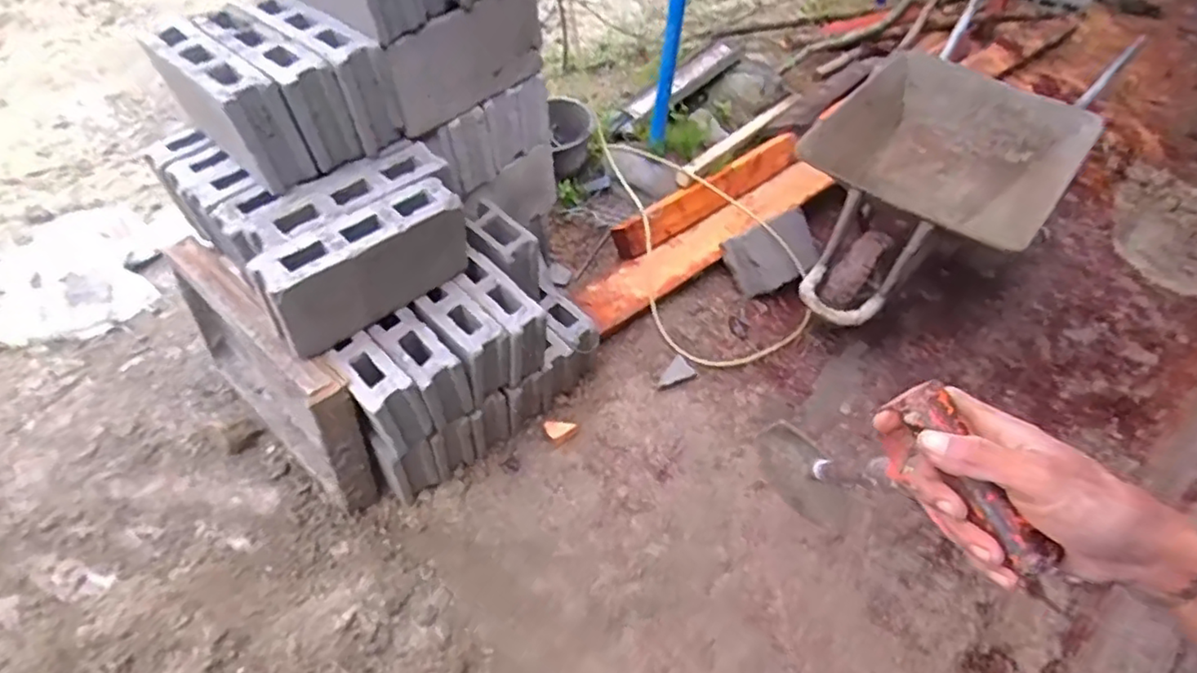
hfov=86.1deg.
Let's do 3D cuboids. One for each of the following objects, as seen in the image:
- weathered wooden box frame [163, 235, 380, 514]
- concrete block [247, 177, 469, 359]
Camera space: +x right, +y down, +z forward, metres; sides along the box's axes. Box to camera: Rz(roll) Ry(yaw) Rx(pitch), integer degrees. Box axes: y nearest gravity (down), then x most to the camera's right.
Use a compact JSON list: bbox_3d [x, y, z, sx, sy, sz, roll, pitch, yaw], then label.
[{"bbox_3d":[-0.729,0.081,1.445,0.646,0.414,0.103,37,61,22],"label":"weathered wooden box frame"},{"bbox_3d":[-0.439,-0.143,1.264,0.416,0.222,0.088,-37,63,-25],"label":"concrete block"}]

